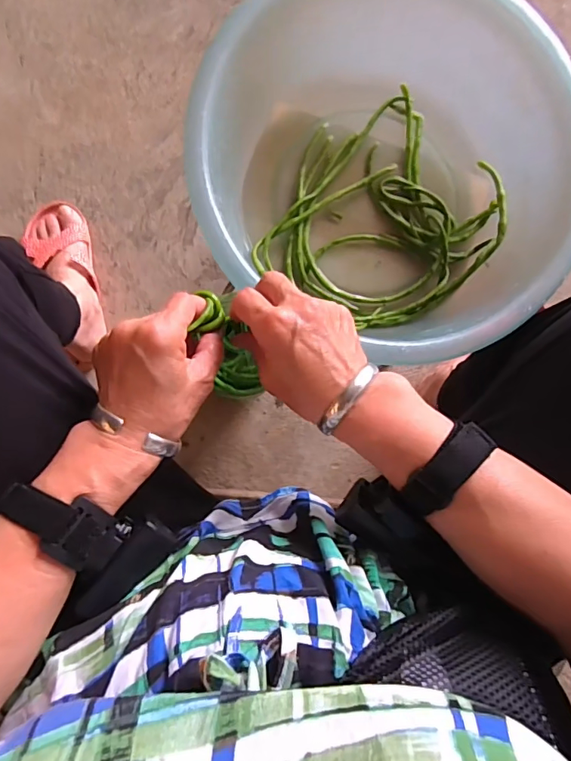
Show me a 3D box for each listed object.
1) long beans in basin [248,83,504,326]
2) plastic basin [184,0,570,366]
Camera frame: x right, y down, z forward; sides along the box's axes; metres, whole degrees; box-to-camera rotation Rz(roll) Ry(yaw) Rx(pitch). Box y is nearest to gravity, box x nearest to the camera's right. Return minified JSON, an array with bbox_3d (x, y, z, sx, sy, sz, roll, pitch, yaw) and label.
[{"bbox_3d":[0.099,-0.165,0.486,0.203,0.041,0.237,42,85,-4],"label":"long beans in basin"},{"bbox_3d":[0.089,-0.185,0.451,0.327,0.126,0.300,0,87,-6],"label":"plastic basin"}]

